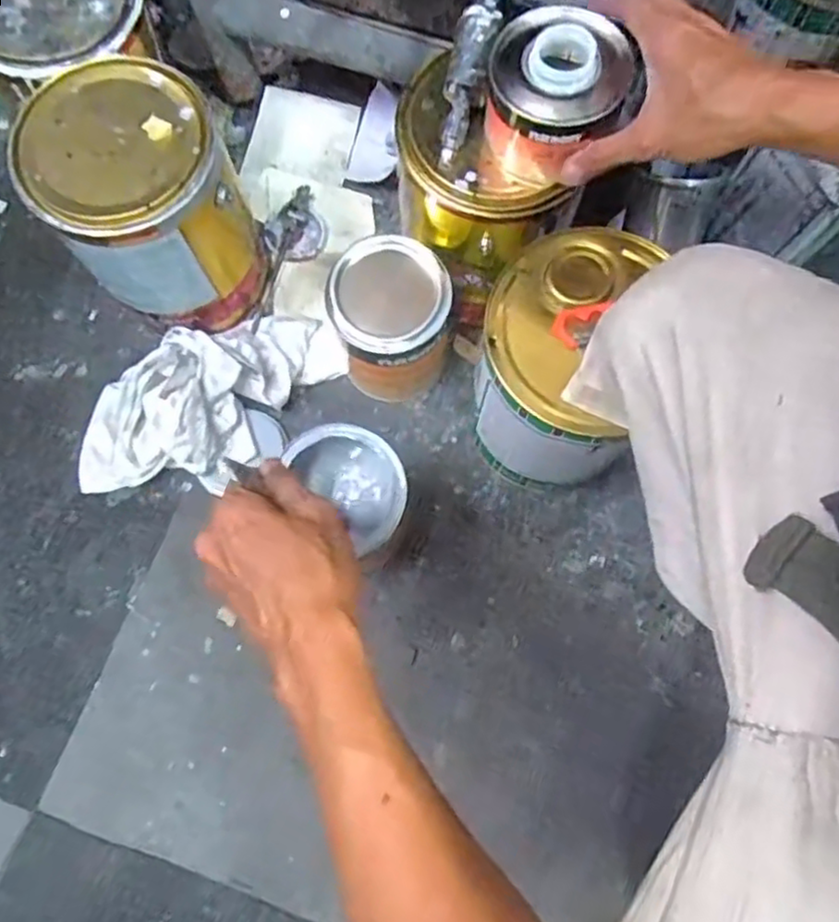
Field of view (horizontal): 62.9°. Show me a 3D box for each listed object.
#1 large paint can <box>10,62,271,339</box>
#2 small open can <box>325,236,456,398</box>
[{"bbox_3d":[-0.243,-0.228,0.634,0.150,0.194,0.154,0,77,-1],"label":"large paint can"},{"bbox_3d":[-0.026,-0.128,0.643,0.106,0.144,0.099,0,77,-1],"label":"small open can"}]

